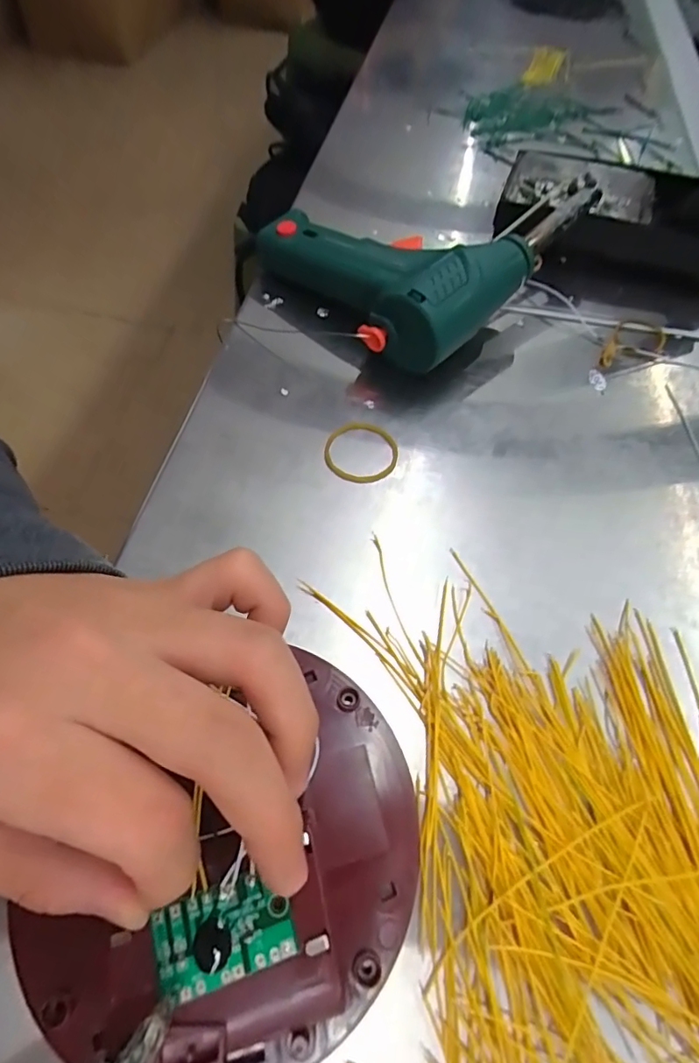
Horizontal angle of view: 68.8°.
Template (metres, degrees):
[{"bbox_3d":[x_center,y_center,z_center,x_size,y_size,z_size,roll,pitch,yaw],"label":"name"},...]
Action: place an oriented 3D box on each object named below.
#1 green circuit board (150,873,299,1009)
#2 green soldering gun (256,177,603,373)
[{"bbox_3d":[-0.034,0.106,0.135,0.035,0.004,0.022,-17,61,-12],"label":"green circuit board"},{"bbox_3d":[0.049,-0.175,0.307,0.181,0.048,0.146,-37,67,-22],"label":"green soldering gun"}]

